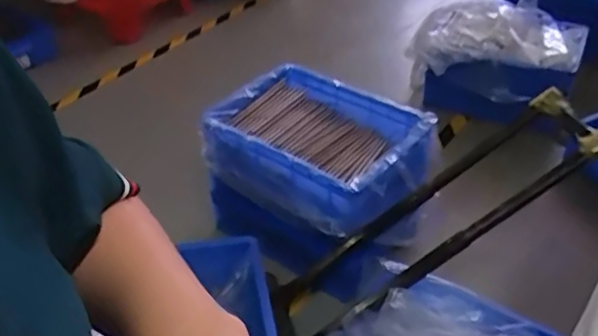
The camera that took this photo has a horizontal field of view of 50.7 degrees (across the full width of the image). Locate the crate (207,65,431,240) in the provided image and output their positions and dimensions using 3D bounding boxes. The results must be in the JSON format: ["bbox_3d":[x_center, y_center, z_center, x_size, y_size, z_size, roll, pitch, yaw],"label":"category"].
[{"bbox_3d":[0.044,-0.042,1.362,0.450,0.139,0.331,22,43,28],"label":"crate"}]

